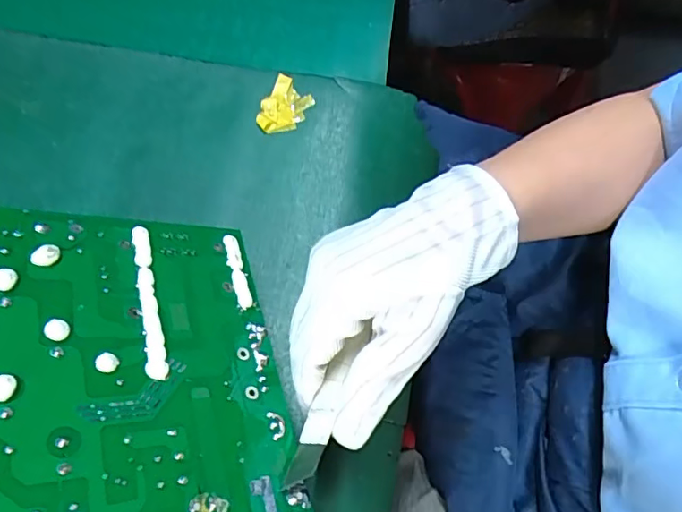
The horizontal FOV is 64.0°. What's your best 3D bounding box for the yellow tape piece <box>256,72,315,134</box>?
[{"bbox_3d":[-0.043,-0.116,0.421,0.032,0.007,0.050,24,67,8],"label":"yellow tape piece"}]

